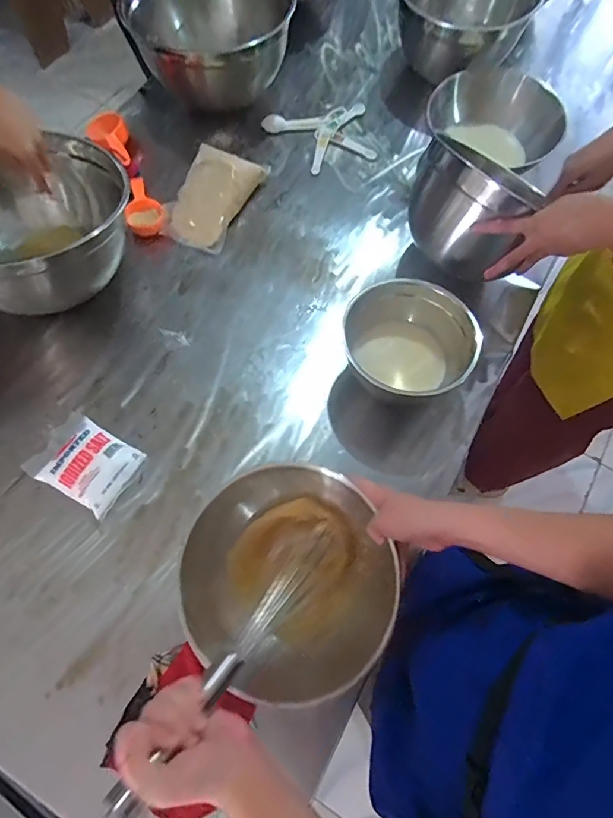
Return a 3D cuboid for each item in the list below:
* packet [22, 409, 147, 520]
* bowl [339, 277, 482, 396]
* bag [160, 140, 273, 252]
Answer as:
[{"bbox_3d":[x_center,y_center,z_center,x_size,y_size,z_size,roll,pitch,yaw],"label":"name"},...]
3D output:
[{"bbox_3d":[-0.307,0.071,0.632,0.139,0.027,0.100,29,71,9],"label":"packet"},{"bbox_3d":[0.147,-0.092,0.681,0.185,0.104,0.177,1,69,-1],"label":"bowl"},{"bbox_3d":[-0.171,-0.394,0.826,0.132,0.049,0.209,21,70,7],"label":"bag"}]

